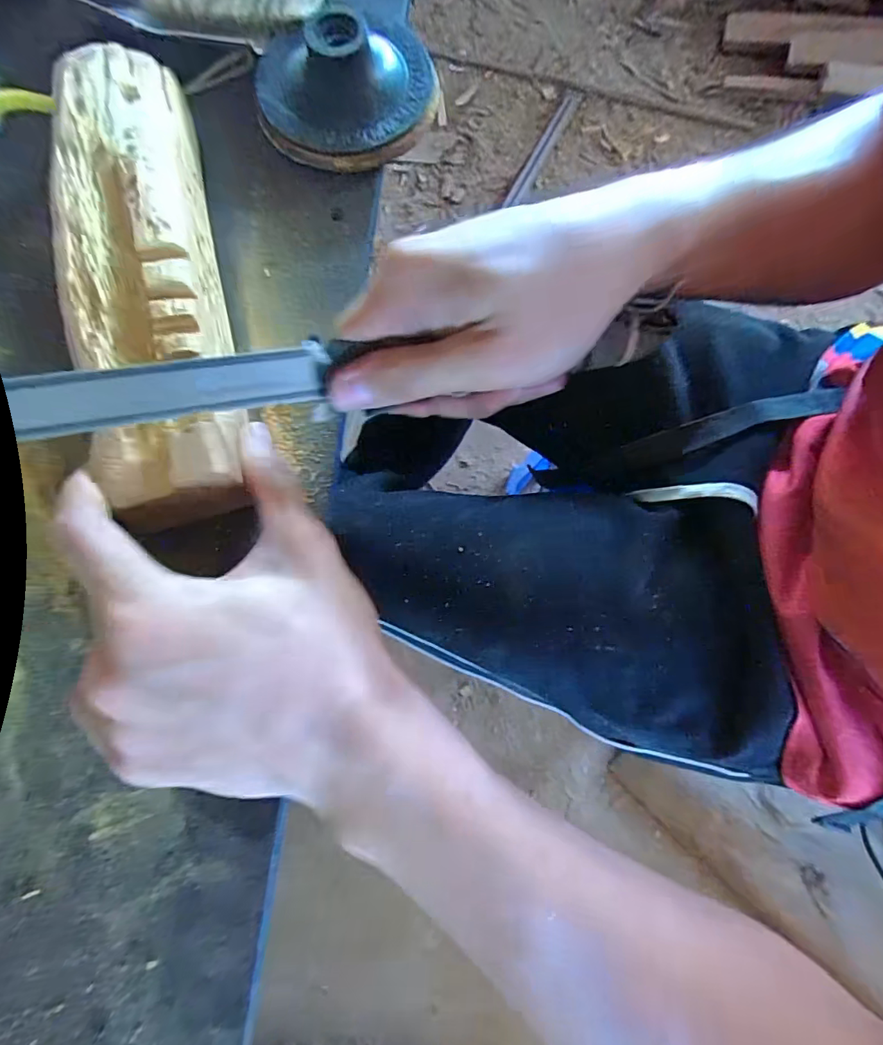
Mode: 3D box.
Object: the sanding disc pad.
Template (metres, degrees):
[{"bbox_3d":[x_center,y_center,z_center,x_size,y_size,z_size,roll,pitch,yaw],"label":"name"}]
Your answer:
[{"bbox_3d":[-0.048,-0.218,0.242,0.087,0.027,0.081,-2,79,0],"label":"sanding disc pad"}]

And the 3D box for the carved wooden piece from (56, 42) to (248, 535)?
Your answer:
[{"bbox_3d":[-0.121,-0.100,0.208,0.053,0.034,0.214,-14,77,-2],"label":"carved wooden piece"}]

